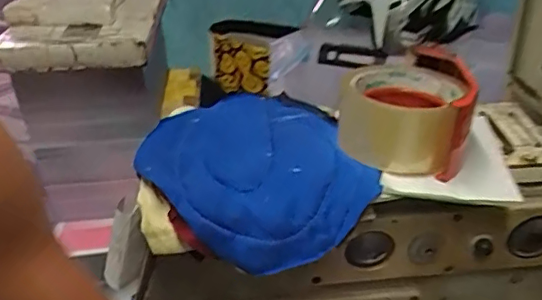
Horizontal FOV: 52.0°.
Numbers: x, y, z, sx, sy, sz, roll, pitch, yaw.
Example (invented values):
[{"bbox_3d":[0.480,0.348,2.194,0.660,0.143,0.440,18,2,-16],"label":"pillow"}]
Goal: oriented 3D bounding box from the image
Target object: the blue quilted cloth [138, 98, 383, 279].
[{"bbox_3d":[-0.015,0.020,0.429,0.152,0.052,0.161,-11,31,-14],"label":"blue quilted cloth"}]

